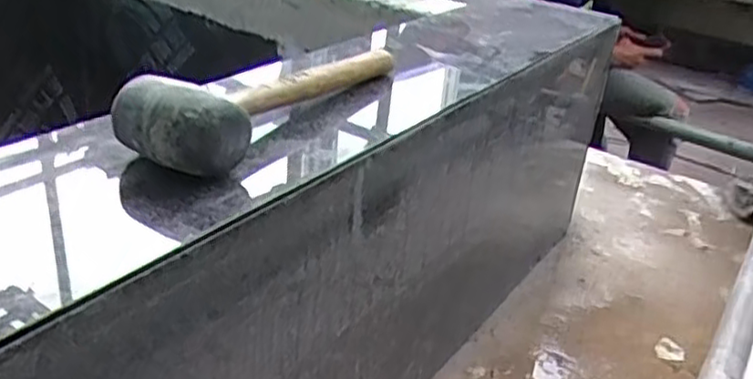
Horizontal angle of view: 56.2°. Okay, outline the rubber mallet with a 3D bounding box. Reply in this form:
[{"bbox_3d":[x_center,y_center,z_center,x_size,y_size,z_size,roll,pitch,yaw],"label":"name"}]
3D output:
[{"bbox_3d":[-0.083,-0.099,0.628,0.092,0.055,0.327,17,30,22],"label":"rubber mallet"}]

